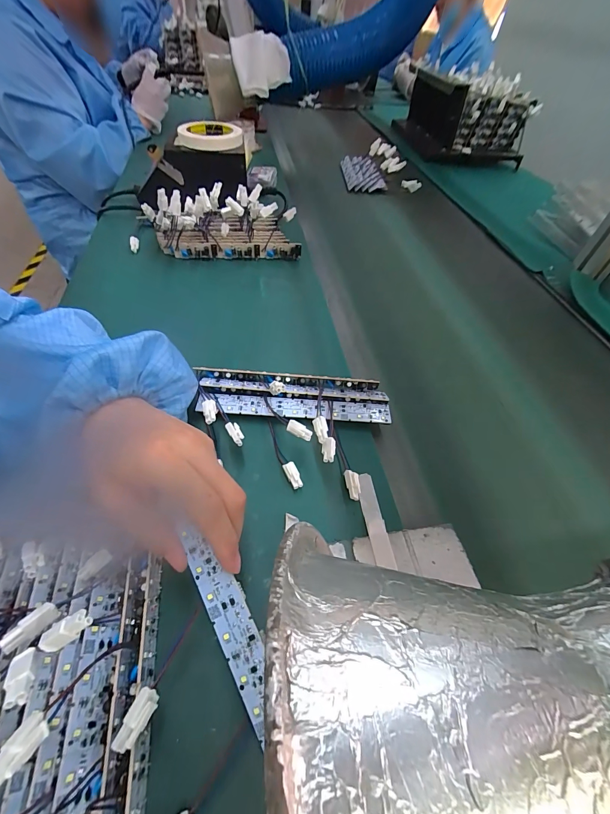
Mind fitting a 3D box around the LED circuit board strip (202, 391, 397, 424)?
[{"bbox_3d":[-0.010,0.000,0.338,0.189,0.004,0.023,4,56,-2],"label":"LED circuit board strip"}]

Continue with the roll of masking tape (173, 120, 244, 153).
[{"bbox_3d":[-0.164,-0.465,0.575,0.107,0.021,0.120,-7,52,-10],"label":"roll of masking tape"}]

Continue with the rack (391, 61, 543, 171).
[{"bbox_3d":[0.474,-0.913,1.048,0.257,0.169,0.413,-6,51,-9],"label":"rack"}]

